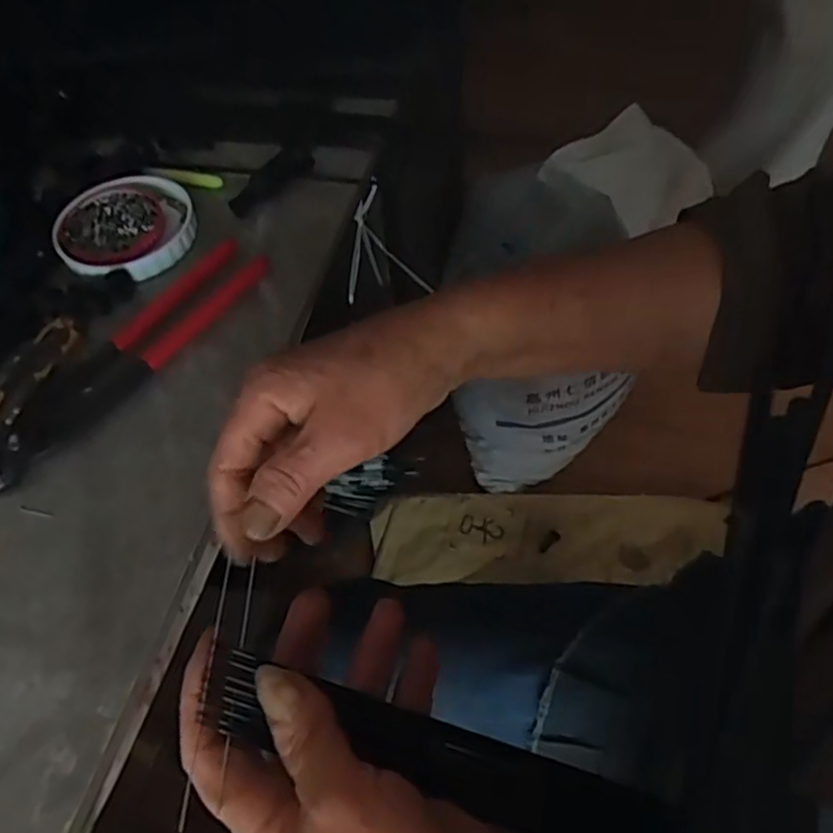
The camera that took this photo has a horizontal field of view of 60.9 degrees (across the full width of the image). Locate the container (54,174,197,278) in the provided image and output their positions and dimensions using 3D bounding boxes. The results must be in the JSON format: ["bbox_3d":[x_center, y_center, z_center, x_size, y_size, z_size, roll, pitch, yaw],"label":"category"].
[{"bbox_3d":[-0.195,-0.128,0.477,0.088,0.014,0.093,-2,56,3],"label":"container"}]

